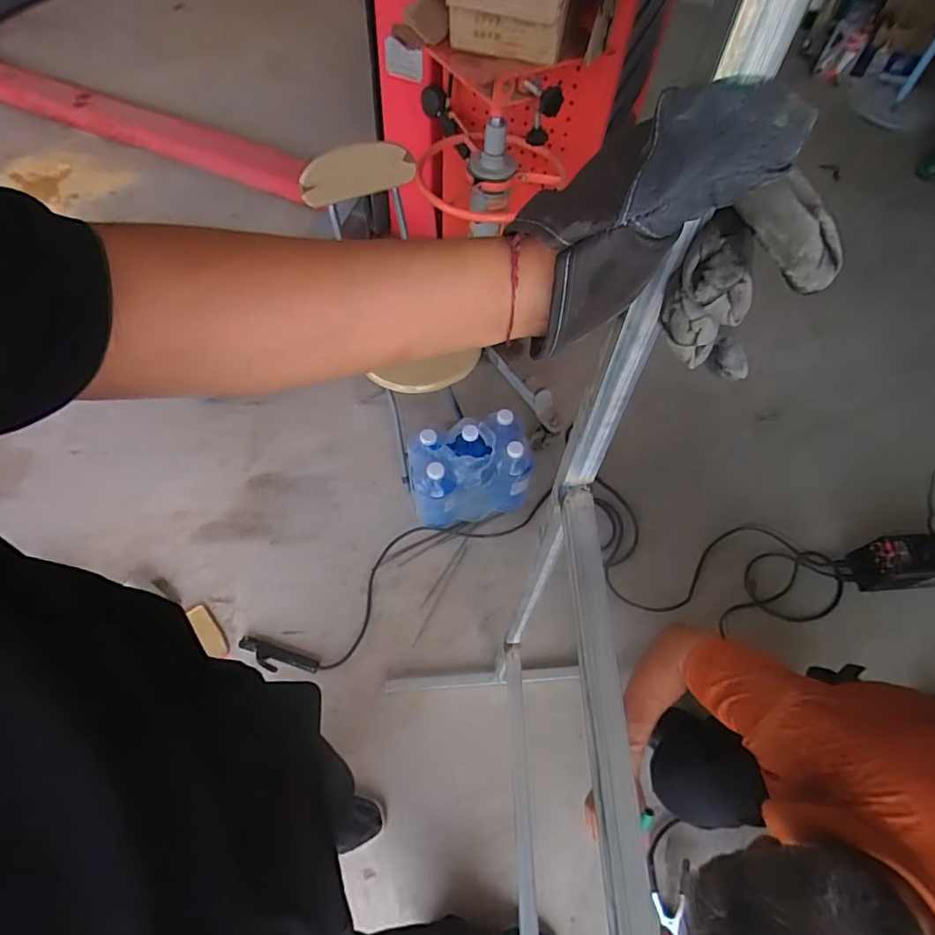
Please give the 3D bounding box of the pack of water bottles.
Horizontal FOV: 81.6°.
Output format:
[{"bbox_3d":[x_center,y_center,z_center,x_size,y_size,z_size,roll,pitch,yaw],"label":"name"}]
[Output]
[{"bbox_3d":[0.005,0.018,1.368,0.294,0.249,0.169,-15,60,-12],"label":"pack of water bottles"}]

